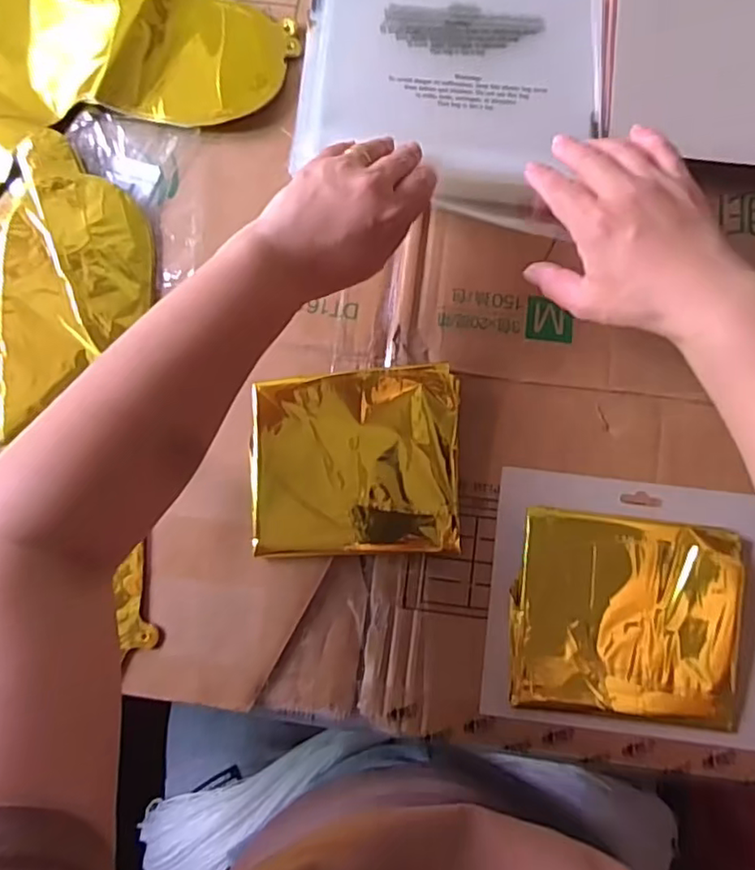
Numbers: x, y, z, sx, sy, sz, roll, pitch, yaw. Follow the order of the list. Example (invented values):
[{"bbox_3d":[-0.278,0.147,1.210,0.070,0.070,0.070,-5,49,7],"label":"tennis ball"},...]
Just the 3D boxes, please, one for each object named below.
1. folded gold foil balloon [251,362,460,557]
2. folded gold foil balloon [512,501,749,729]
[{"bbox_3d":[-0.015,0.018,0.413,0.138,0.028,0.119,-2,80,1],"label":"folded gold foil balloon"},{"bbox_3d":[0.165,0.119,0.401,0.145,0.016,0.126,6,80,3],"label":"folded gold foil balloon"}]

